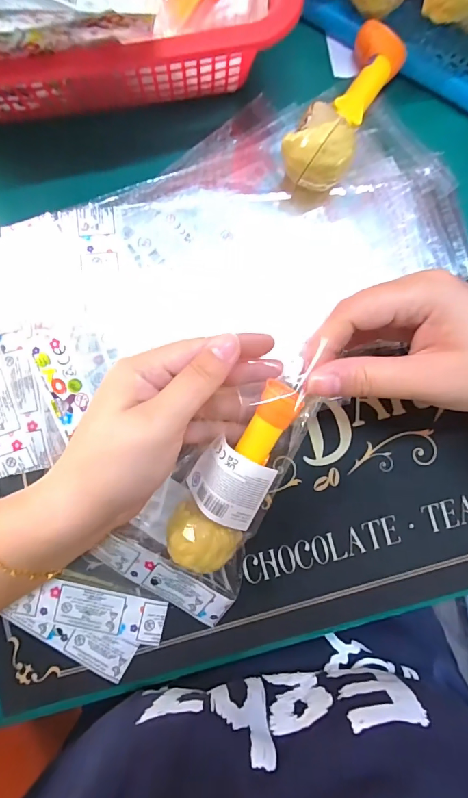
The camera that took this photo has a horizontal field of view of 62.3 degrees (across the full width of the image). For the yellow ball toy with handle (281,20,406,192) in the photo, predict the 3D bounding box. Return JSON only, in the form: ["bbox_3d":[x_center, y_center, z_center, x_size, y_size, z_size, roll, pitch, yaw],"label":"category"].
[{"bbox_3d":[0.077,-0.197,0.260,0.043,0.039,0.132,31,87,-1],"label":"yellow ball toy with handle"}]

